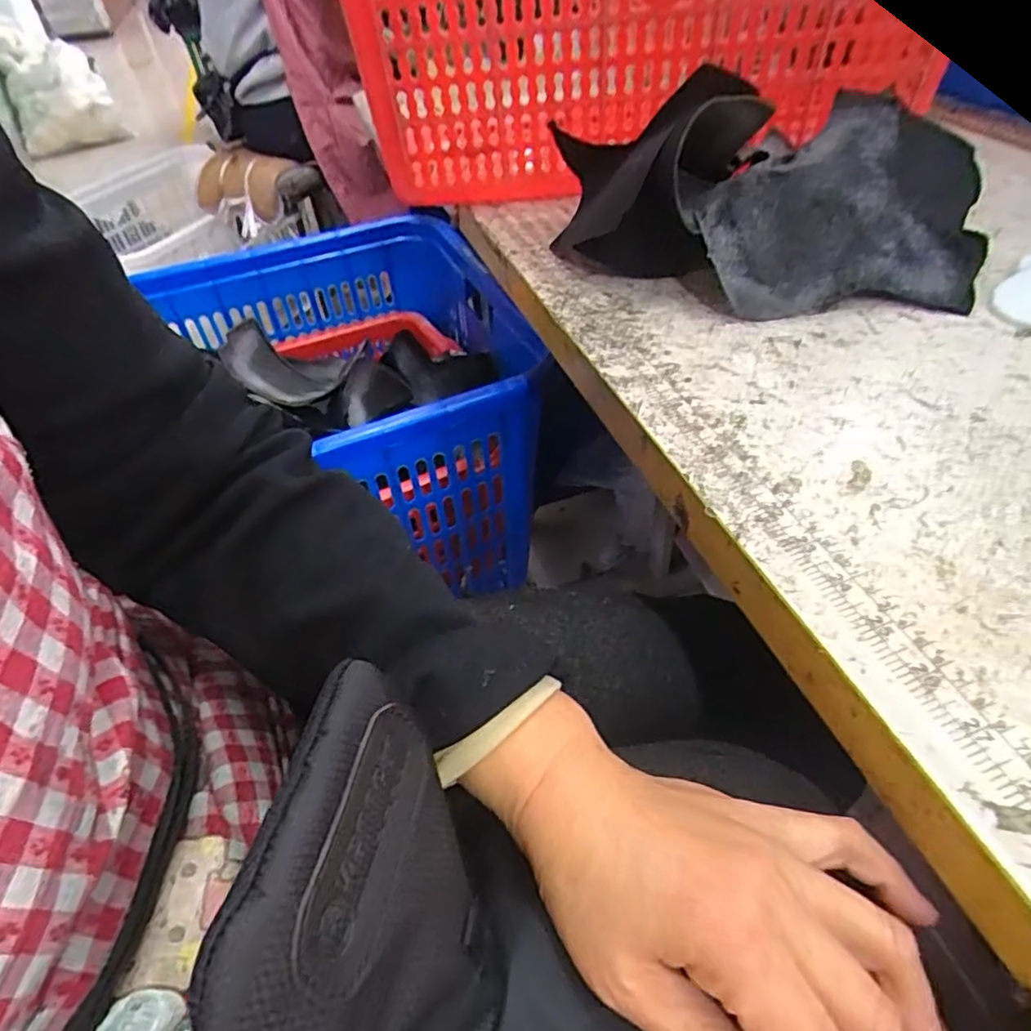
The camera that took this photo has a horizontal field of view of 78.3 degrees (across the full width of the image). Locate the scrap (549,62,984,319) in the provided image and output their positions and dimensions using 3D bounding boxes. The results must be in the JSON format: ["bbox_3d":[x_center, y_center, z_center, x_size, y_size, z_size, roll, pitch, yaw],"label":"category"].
[{"bbox_3d":[0.174,-0.238,0.461,0.288,0.116,0.152,4,46,9],"label":"scrap"}]

